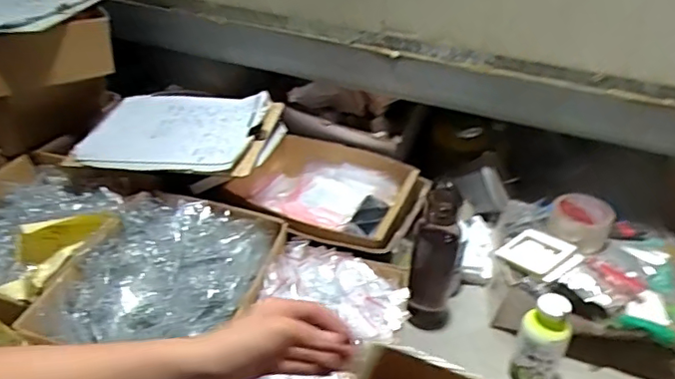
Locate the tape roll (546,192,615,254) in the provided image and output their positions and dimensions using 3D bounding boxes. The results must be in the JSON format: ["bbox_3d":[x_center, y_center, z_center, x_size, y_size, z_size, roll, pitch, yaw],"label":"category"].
[{"bbox_3d":[0.383,0.054,0.904,0.092,0.051,0.098,2,35,-1],"label":"tape roll"}]

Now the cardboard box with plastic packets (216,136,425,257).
[{"bbox_3d":[-0.023,0.021,0.990,0.308,0.093,0.242,13,36,14],"label":"cardboard box with plastic packets"}]

